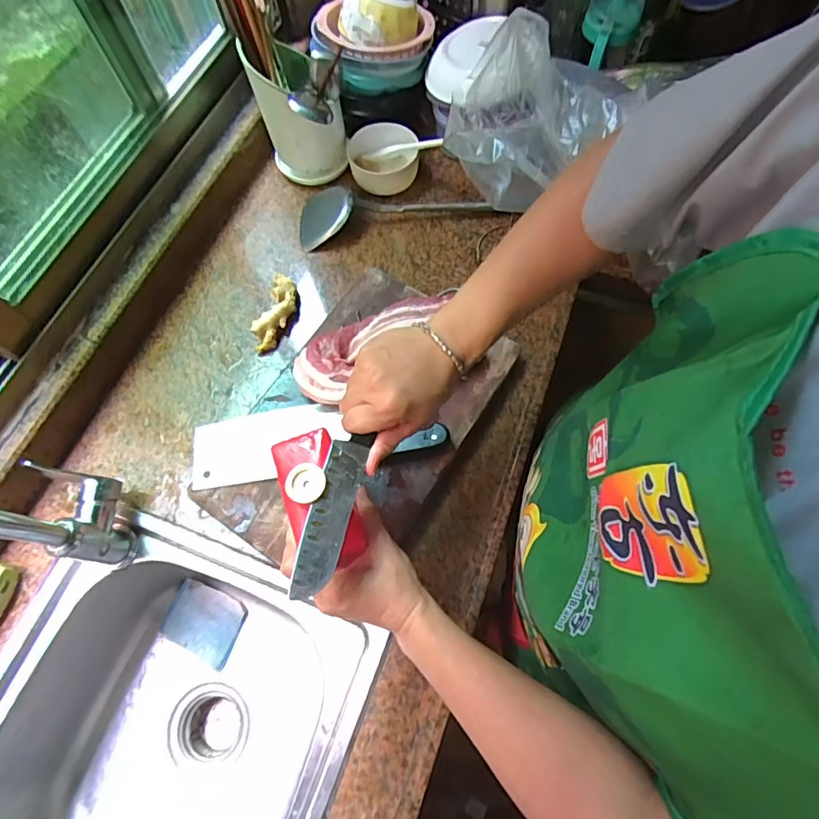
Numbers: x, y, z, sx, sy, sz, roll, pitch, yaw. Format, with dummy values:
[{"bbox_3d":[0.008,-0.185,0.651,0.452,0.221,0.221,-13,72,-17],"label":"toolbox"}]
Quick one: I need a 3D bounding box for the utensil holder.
[{"bbox_3d":[-0.148,-0.430,0.718,0.113,0.182,0.111,-1,68,2],"label":"utensil holder"}]

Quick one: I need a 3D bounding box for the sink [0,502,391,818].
[{"bbox_3d":[-0.283,0.409,0.604,0.406,0.221,0.458,19,70,10],"label":"sink"}]

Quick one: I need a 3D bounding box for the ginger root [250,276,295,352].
[{"bbox_3d":[-0.182,-0.131,0.682,0.041,0.030,0.109,16,69,9],"label":"ginger root"}]

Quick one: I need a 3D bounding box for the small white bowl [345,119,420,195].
[{"bbox_3d":[-0.042,-0.387,0.766,0.108,0.056,0.106,-1,68,2],"label":"small white bowl"}]

